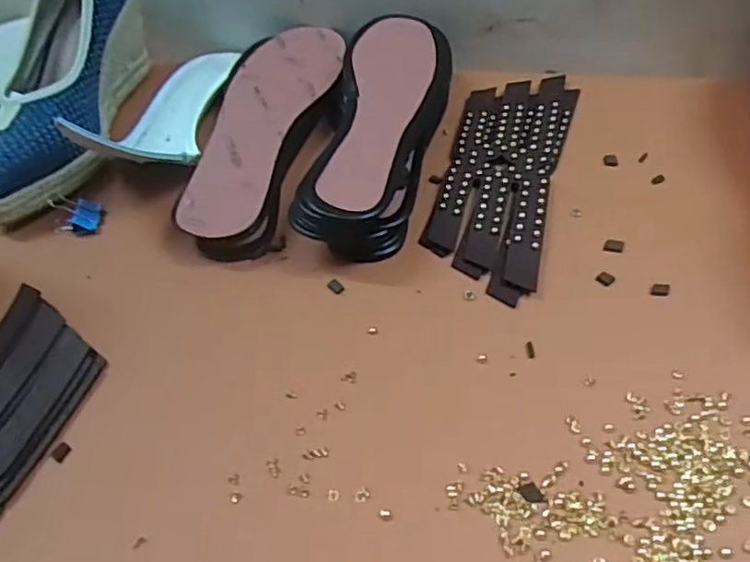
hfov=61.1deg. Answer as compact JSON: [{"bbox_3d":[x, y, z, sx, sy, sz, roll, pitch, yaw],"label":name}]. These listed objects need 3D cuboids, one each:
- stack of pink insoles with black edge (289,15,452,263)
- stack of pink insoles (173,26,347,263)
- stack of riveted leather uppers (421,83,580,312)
[{"bbox_3d":[0.006,-0.105,0.441,0.070,0.049,0.217,7,52,11],"label":"stack of pink insoles with black edge"},{"bbox_3d":[-0.080,-0.115,0.474,0.079,0.030,0.241,6,51,10],"label":"stack of pink insoles"},{"bbox_3d":[0.088,-0.078,0.441,0.077,0.009,0.217,12,53,15],"label":"stack of riveted leather uppers"}]

